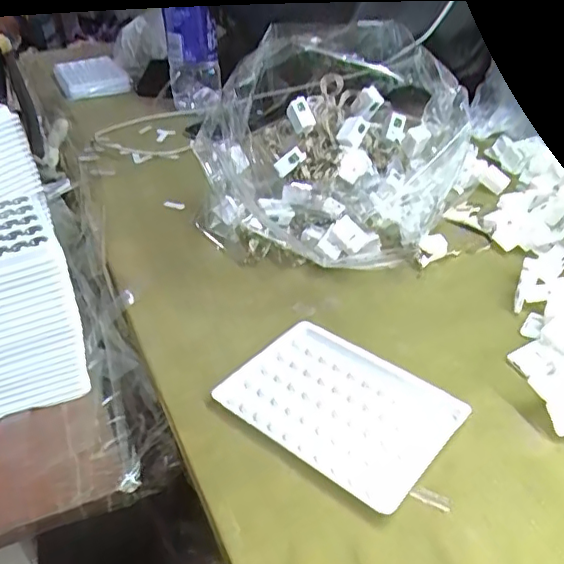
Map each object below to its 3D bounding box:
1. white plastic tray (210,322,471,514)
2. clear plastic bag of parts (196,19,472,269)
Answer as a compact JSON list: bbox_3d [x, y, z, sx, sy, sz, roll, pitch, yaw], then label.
[{"bbox_3d":[0.036,0.073,0.360,0.129,0.008,0.095,24,43,33],"label":"white plastic tray"},{"bbox_3d":[0.047,-0.116,0.503,0.201,0.146,0.219,10,37,17],"label":"clear plastic bag of parts"}]

